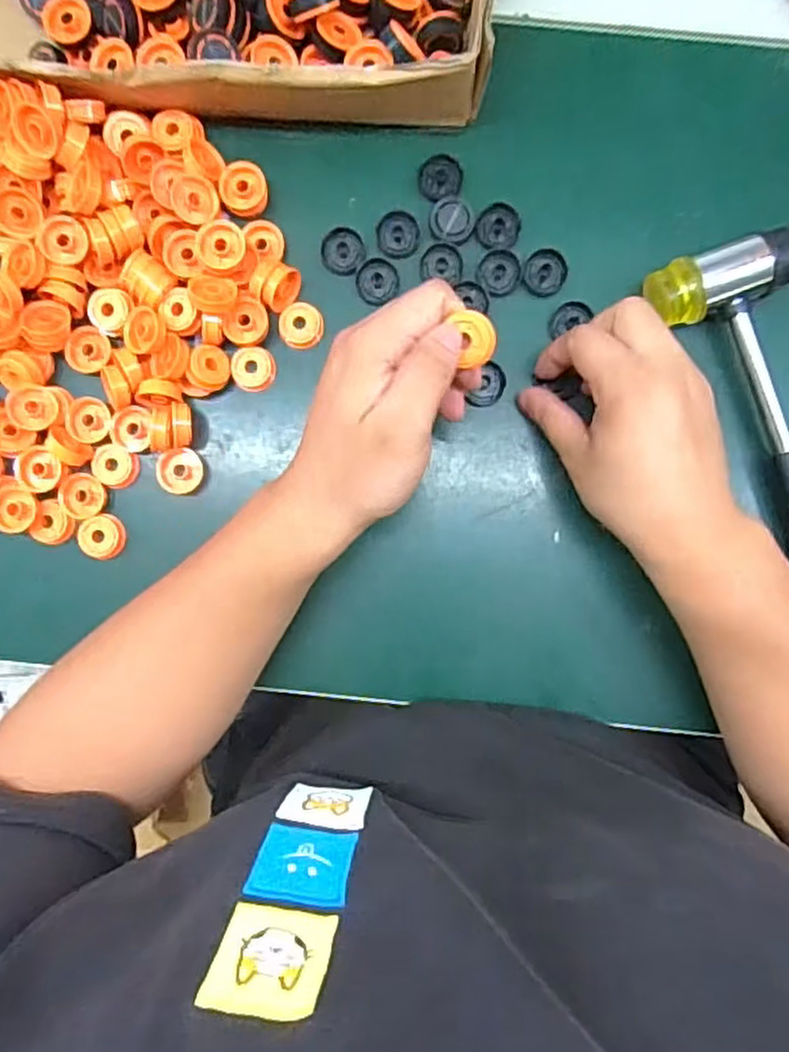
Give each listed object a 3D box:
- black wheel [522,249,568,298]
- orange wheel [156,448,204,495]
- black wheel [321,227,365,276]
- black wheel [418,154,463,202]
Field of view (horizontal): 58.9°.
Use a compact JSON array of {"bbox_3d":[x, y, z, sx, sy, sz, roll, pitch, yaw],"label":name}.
[{"bbox_3d":[0.087,-0.145,0.399,0.024,0.006,0.025,0,88,1],"label":"black wheel"},{"bbox_3d":[-0.124,-0.032,0.403,0.024,0.009,0.026,0,88,1],"label":"orange wheel"},{"bbox_3d":[-0.030,-0.159,0.403,0.024,0.004,0.027,-19,88,1],"label":"black wheel"},{"bbox_3d":[0.026,-0.201,0.401,0.025,0.006,0.024,0,88,1],"label":"black wheel"}]

